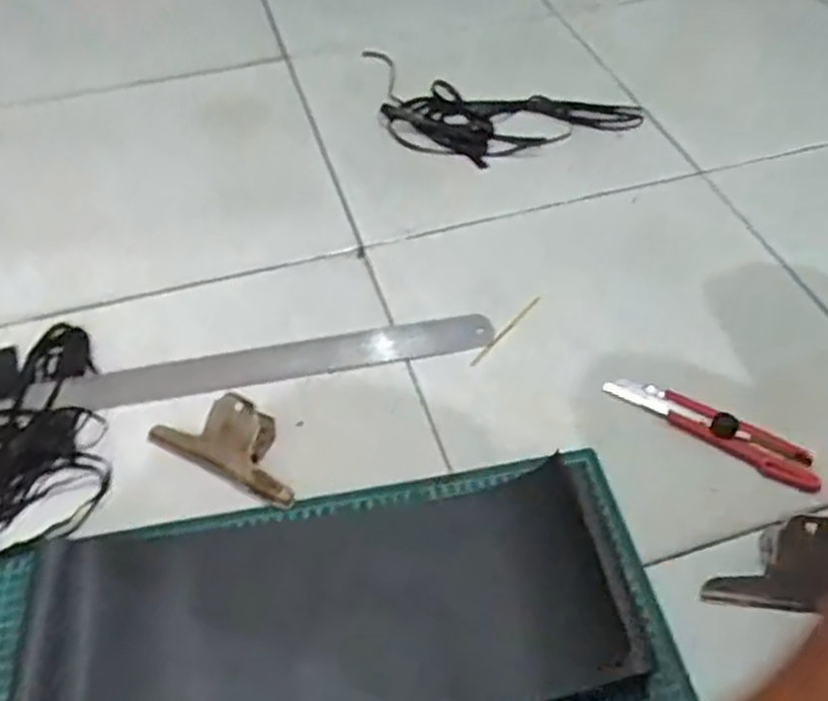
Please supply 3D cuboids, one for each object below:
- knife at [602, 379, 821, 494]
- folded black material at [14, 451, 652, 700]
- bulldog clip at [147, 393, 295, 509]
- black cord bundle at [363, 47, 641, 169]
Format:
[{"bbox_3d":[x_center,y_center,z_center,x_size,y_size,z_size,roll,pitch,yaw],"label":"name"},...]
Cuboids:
[{"bbox_3d":[0.245,0.062,0.623,0.175,0.019,0.039,25,54,19],"label":"knife"},{"bbox_3d":[-0.057,0.179,0.523,0.403,0.028,0.169,-9,51,-7],"label":"folded black material"},{"bbox_3d":[-0.146,0.067,0.611,0.138,0.039,0.064,24,54,18],"label":"bulldog clip"},{"bbox_3d":[0.084,-0.287,0.918,0.361,0.032,0.164,16,52,13],"label":"black cord bundle"}]

